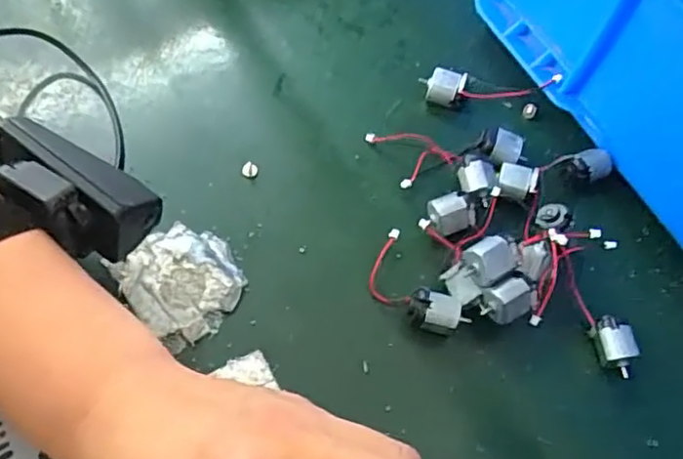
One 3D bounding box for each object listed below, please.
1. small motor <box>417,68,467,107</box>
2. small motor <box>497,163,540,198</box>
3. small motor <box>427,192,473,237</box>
[{"bbox_3d":[0.058,-0.084,0.376,0.025,0.014,0.019,22,57,4],"label":"small motor"},{"bbox_3d":[0.093,-0.027,0.341,0.022,0.010,0.016,25,57,6],"label":"small motor"},{"bbox_3d":[0.055,-0.008,0.330,0.019,0.014,0.018,1,60,-1],"label":"small motor"}]

